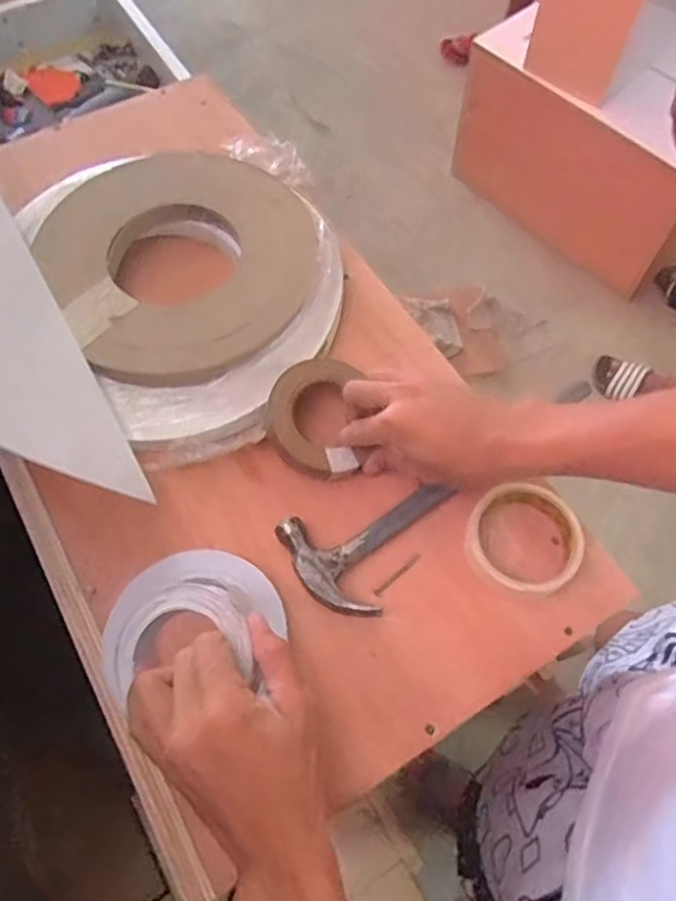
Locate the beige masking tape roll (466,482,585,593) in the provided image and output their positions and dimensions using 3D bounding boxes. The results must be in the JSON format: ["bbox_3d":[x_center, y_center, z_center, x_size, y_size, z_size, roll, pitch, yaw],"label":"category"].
[{"bbox_3d":[0.149,0.071,0.507,0.087,0.025,0.088,0,64,0],"label":"beige masking tape roll"}]

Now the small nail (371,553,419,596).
[{"bbox_3d":[0.047,0.099,0.505,0.047,0.004,0.005,-38,70,-17],"label":"small nail"}]

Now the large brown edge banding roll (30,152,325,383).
[{"bbox_3d":[-0.143,-0.186,0.599,0.246,0.023,0.249,0,64,0],"label":"large brown edge banding roll"}]

